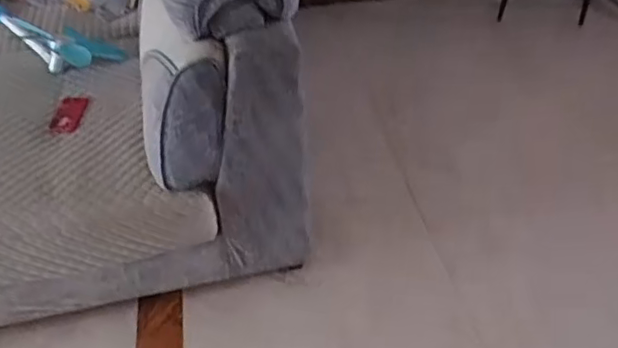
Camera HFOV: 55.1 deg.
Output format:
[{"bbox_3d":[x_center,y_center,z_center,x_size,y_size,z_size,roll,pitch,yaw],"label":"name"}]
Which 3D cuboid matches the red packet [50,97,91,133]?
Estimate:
[{"bbox_3d":[-0.683,-0.169,1.682,0.093,0.007,0.143,0,56,17],"label":"red packet"}]

